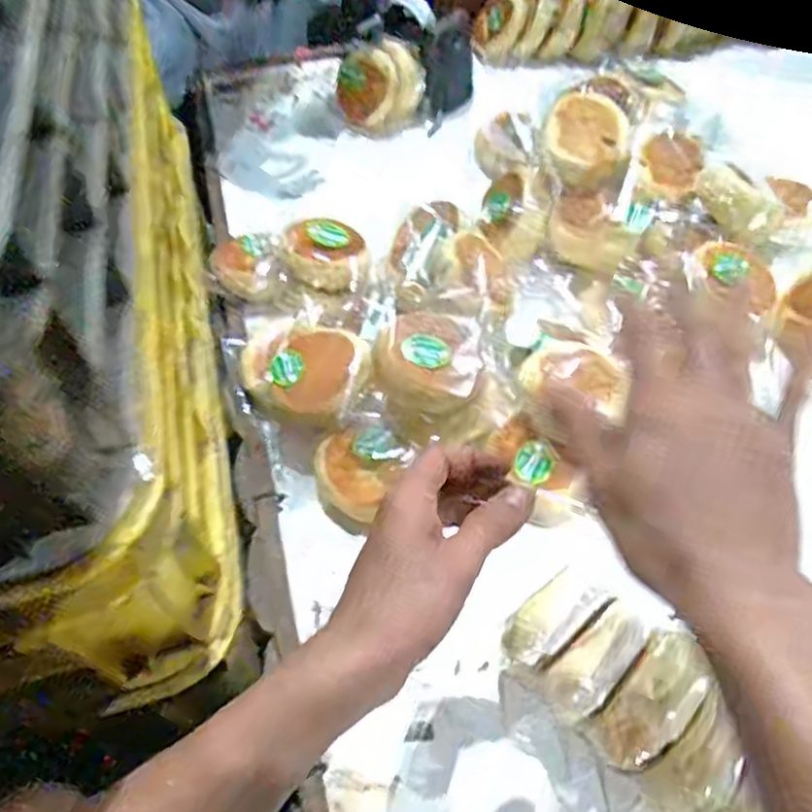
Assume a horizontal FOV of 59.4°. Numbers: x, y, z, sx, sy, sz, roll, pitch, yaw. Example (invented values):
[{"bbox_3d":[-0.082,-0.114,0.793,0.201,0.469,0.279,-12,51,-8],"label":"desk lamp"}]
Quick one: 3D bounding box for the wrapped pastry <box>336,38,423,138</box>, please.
[{"bbox_3d":[-0.032,-0.401,0.889,0.106,0.089,0.074,-9,54,-3],"label":"wrapped pastry"}]

